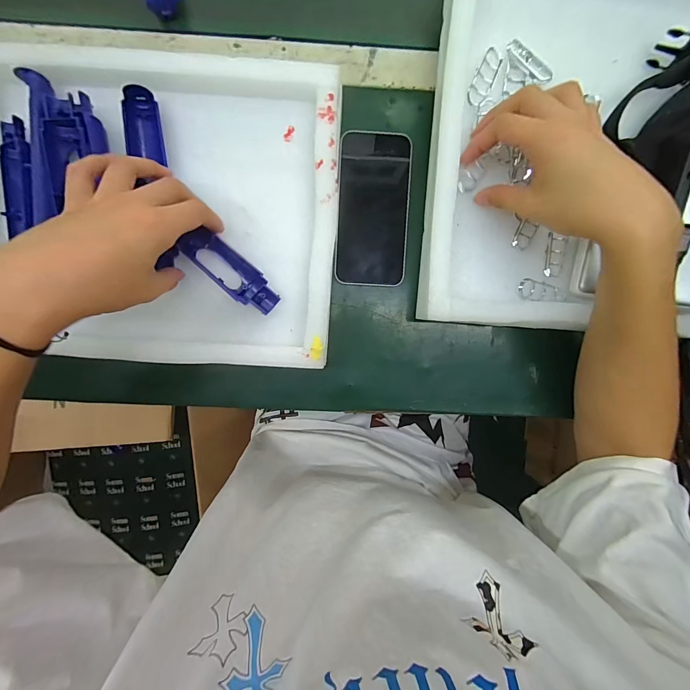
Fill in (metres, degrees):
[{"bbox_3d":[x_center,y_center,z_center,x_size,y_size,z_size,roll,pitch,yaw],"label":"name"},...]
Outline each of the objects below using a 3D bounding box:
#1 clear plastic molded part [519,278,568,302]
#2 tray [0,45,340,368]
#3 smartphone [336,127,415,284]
[{"bbox_3d":[0.206,-0.056,0.353,0.052,0.009,0.022,5,94,-2],"label":"clear plastic molded part"},{"bbox_3d":[-0.184,-0.133,0.334,0.344,0.044,0.291,3,93,-4],"label":"tray"},{"bbox_3d":[0.030,-0.146,0.365,0.076,0.012,0.159,3,94,-2],"label":"smartphone"}]

